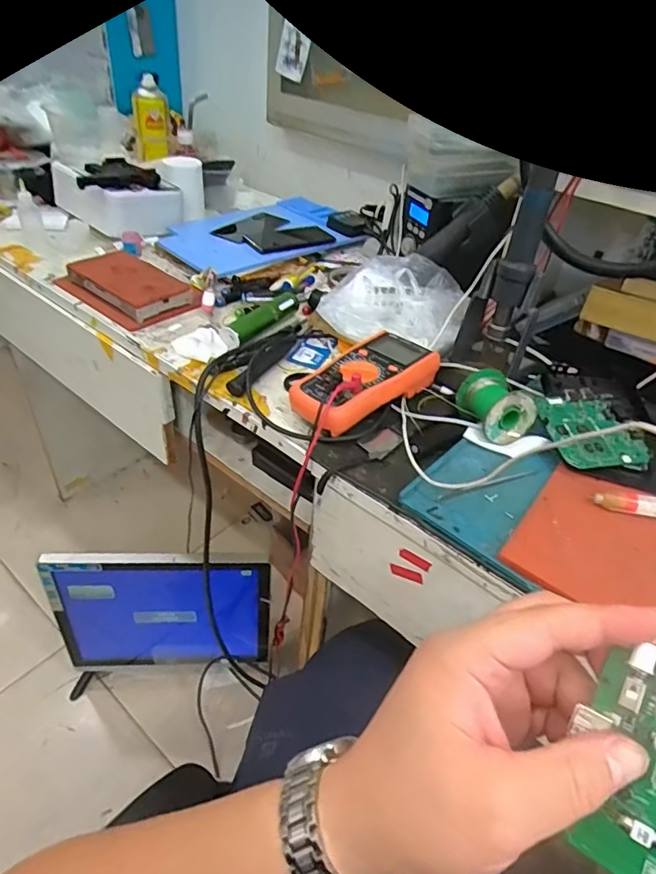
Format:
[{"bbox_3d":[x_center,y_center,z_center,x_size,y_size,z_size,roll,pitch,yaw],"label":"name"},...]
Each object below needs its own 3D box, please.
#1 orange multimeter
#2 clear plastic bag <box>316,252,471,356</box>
[{"bbox_3d":[0.038,-0.064,0.622,0.191,0.062,0.089,-28,51,-34],"label":"orange multimeter"},{"bbox_3d":[0.086,-0.182,0.729,0.189,0.078,0.162,9,40,4],"label":"clear plastic bag"}]

